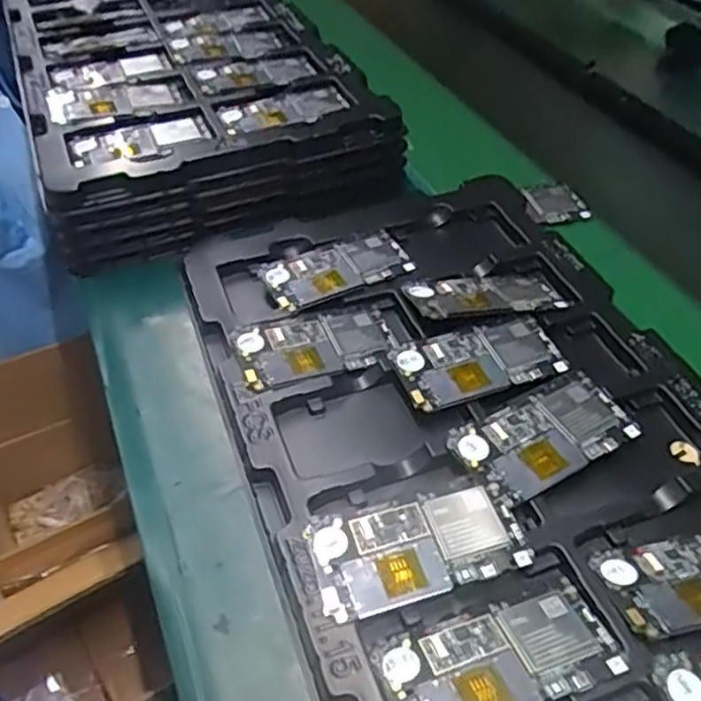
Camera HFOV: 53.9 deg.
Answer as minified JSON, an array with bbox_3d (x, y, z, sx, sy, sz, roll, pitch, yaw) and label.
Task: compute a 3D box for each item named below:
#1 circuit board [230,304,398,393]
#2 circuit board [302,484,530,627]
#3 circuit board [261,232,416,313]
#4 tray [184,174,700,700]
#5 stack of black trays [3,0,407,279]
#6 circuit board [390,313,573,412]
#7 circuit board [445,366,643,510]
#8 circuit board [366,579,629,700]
[{"bbox_3d":[-0.027,-0.007,0.535,0.121,0.006,0.064,-14,47,-16],"label":"circuit board"},{"bbox_3d":[0.039,0.116,0.409,0.125,0.005,0.063,-12,47,-12],"label":"circuit board"},{"bbox_3d":[-0.011,-0.072,0.598,0.124,0.006,0.064,-20,49,-21],"label":"circuit board"},{"bbox_3d":[0.103,0.064,0.481,0.329,0.033,0.552,-14,46,-14],"label":"tray"},{"bbox_3d":[-0.213,-0.335,0.817,0.322,0.083,0.606,-16,47,-18],"label":"stack of black trays"},{"bbox_3d":[0.098,0.008,0.520,0.126,0.006,0.064,-13,47,-15],"label":"circuit board"},{"bbox_3d":[0.133,0.056,0.472,0.126,0.005,0.065,-22,50,-23],"label":"circuit board"},{"bbox_3d":[0.078,0.166,0.369,0.124,0.007,0.062,-14,32,-12],"label":"circuit board"}]

